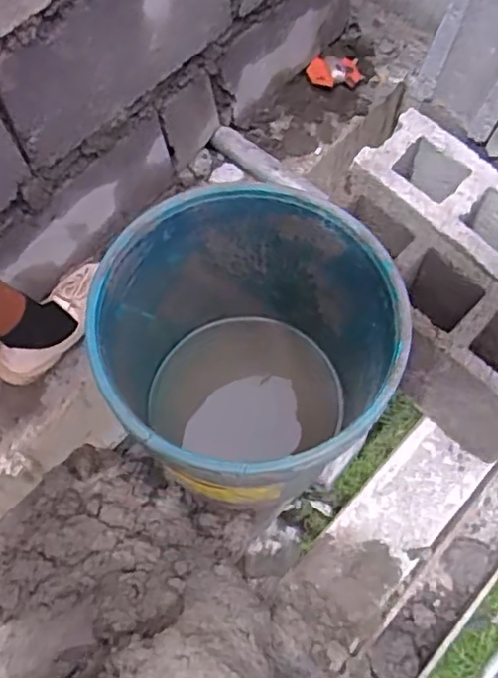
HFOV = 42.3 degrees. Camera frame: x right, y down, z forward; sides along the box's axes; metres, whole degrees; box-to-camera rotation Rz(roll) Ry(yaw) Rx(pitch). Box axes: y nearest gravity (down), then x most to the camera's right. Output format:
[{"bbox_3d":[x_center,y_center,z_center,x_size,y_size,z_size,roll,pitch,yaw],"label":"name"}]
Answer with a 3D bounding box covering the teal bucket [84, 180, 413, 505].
[{"bbox_3d":[0.009,0.056,0.792,0.301,0.402,0.302,-1,64,3],"label":"teal bucket"}]

